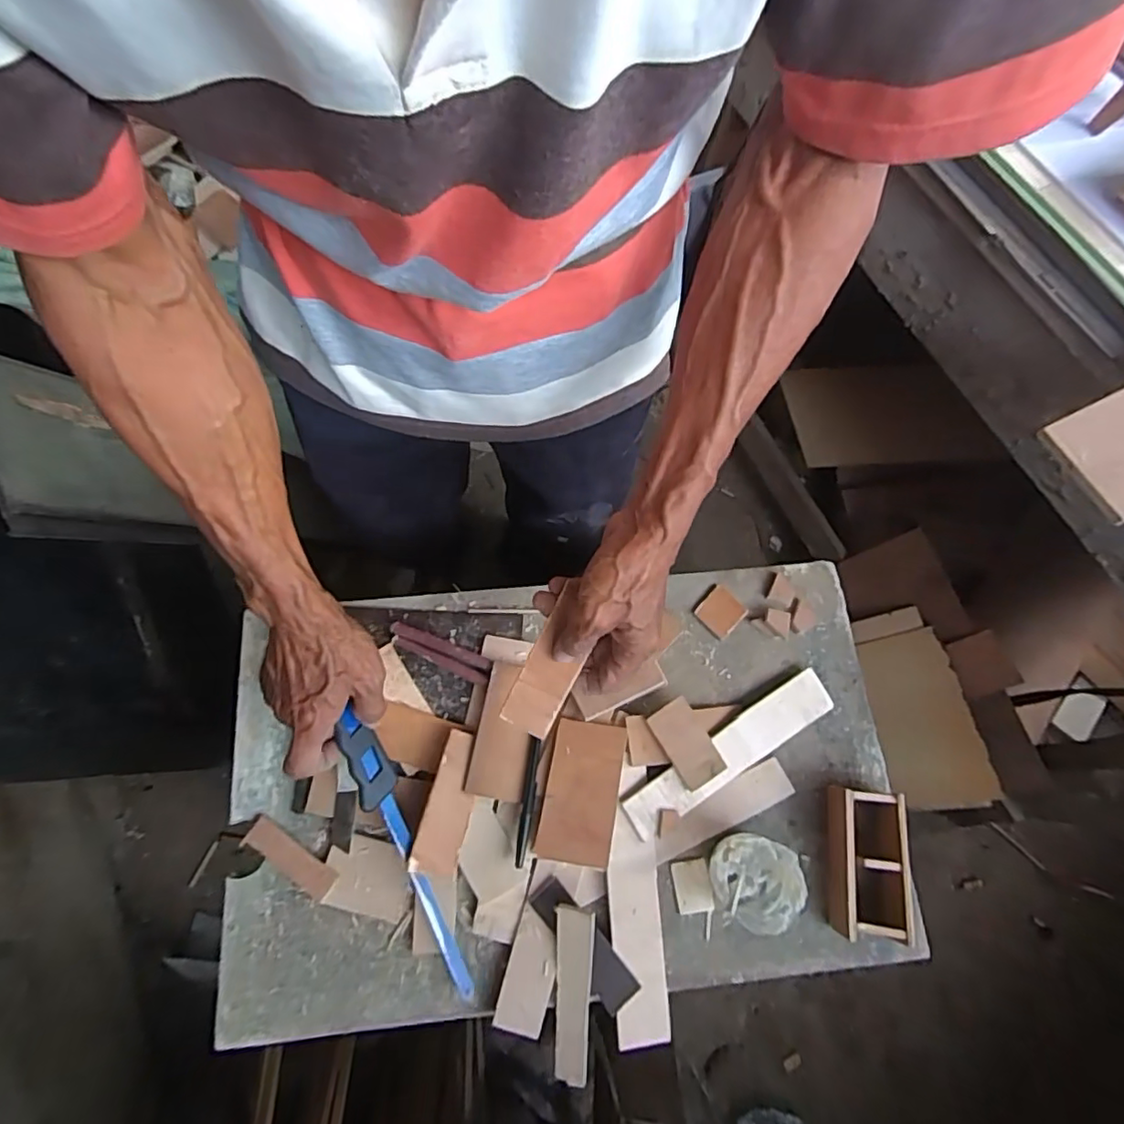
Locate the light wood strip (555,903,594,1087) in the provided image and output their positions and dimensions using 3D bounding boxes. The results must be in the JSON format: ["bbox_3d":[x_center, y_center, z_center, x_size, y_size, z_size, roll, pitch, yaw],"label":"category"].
[{"bbox_3d":[0.008,0.343,0.472,0.029,0.004,0.141,2,91,10],"label":"light wood strip"}]

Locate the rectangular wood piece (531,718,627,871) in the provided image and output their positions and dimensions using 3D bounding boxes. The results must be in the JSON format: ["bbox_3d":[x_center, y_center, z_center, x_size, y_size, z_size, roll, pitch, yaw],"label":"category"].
[{"bbox_3d":[0.016,0.194,0.505,0.062,0.008,0.112,9,73,6],"label":"rectangular wood piece"}]

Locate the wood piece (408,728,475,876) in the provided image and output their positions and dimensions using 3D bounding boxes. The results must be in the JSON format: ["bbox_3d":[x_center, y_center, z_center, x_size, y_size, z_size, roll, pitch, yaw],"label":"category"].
[{"bbox_3d":[-0.091,0.198,0.496,0.040,0.004,0.108,25,66,-23],"label":"wood piece"}]

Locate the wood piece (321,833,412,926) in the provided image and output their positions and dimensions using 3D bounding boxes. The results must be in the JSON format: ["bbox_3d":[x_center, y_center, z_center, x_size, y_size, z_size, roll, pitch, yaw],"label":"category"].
[{"bbox_3d":[-0.161,0.261,0.494,0.069,0.009,0.055,13,72,3],"label":"wood piece"}]

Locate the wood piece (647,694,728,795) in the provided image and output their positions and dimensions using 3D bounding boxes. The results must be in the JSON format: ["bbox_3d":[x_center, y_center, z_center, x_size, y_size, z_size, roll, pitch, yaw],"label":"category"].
[{"bbox_3d":[0.108,0.158,0.521,0.041,0.008,0.071,-27,74,-10],"label":"wood piece"}]

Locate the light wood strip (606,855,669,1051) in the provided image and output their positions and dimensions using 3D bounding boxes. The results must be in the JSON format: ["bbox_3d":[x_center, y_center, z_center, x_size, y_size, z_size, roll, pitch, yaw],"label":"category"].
[{"bbox_3d":[0.061,0.311,0.483,0.042,0.006,0.130,1,68,-11],"label":"light wood strip"}]

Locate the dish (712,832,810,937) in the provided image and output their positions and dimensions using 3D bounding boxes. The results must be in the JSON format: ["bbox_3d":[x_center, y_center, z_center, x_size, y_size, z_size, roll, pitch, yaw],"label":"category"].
[{"bbox_3d":[0.153,0.255,0.481,0.064,0.057,0.065,0,72,-1],"label":"dish"}]

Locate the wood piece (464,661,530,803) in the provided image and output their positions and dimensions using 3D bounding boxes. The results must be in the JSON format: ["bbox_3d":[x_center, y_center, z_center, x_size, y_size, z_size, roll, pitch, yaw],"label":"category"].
[{"bbox_3d":[-0.051,0.145,0.520,0.048,0.009,0.112,7,72,1],"label":"wood piece"}]

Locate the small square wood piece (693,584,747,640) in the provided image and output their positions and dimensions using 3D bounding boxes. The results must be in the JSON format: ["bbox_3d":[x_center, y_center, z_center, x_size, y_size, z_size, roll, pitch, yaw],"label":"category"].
[{"bbox_3d":[0.153,0.048,0.580,0.042,0.005,0.039,-42,77,-14],"label":"small square wood piece"}]

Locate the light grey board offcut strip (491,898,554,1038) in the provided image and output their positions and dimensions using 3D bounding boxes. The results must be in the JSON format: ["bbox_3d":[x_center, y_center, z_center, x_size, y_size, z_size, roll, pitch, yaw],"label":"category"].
[{"bbox_3d":[-0.026,0.324,0.474,0.037,0.007,0.083,15,72,4],"label":"light grey board offcut strip"}]

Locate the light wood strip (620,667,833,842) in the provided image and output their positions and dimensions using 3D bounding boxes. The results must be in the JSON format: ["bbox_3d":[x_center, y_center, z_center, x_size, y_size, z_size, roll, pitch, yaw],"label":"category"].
[{"bbox_3d":[0.149,0.167,0.529,0.214,0.010,0.039,-29,82,-14],"label":"light wood strip"}]

